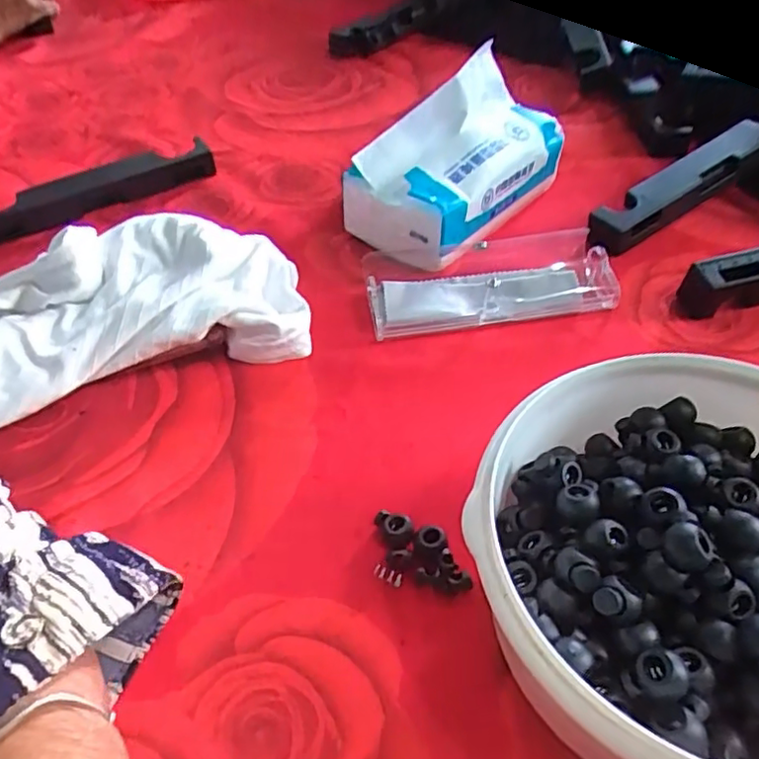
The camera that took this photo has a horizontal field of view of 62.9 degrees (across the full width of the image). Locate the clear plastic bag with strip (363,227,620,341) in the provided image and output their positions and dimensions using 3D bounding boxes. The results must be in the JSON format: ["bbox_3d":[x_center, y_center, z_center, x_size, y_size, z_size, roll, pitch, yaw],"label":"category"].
[{"bbox_3d":[0.071,-0.064,0.408,0.154,0.023,0.067,-8,56,0],"label":"clear plastic bag with strip"}]

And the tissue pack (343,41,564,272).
[{"bbox_3d":[0.056,-0.163,0.458,0.097,0.100,0.155,29,54,29],"label":"tissue pack"}]

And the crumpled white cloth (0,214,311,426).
[{"bbox_3d":[-0.164,-0.038,0.375,0.233,0.059,0.110,-19,47,-14],"label":"crumpled white cloth"}]

